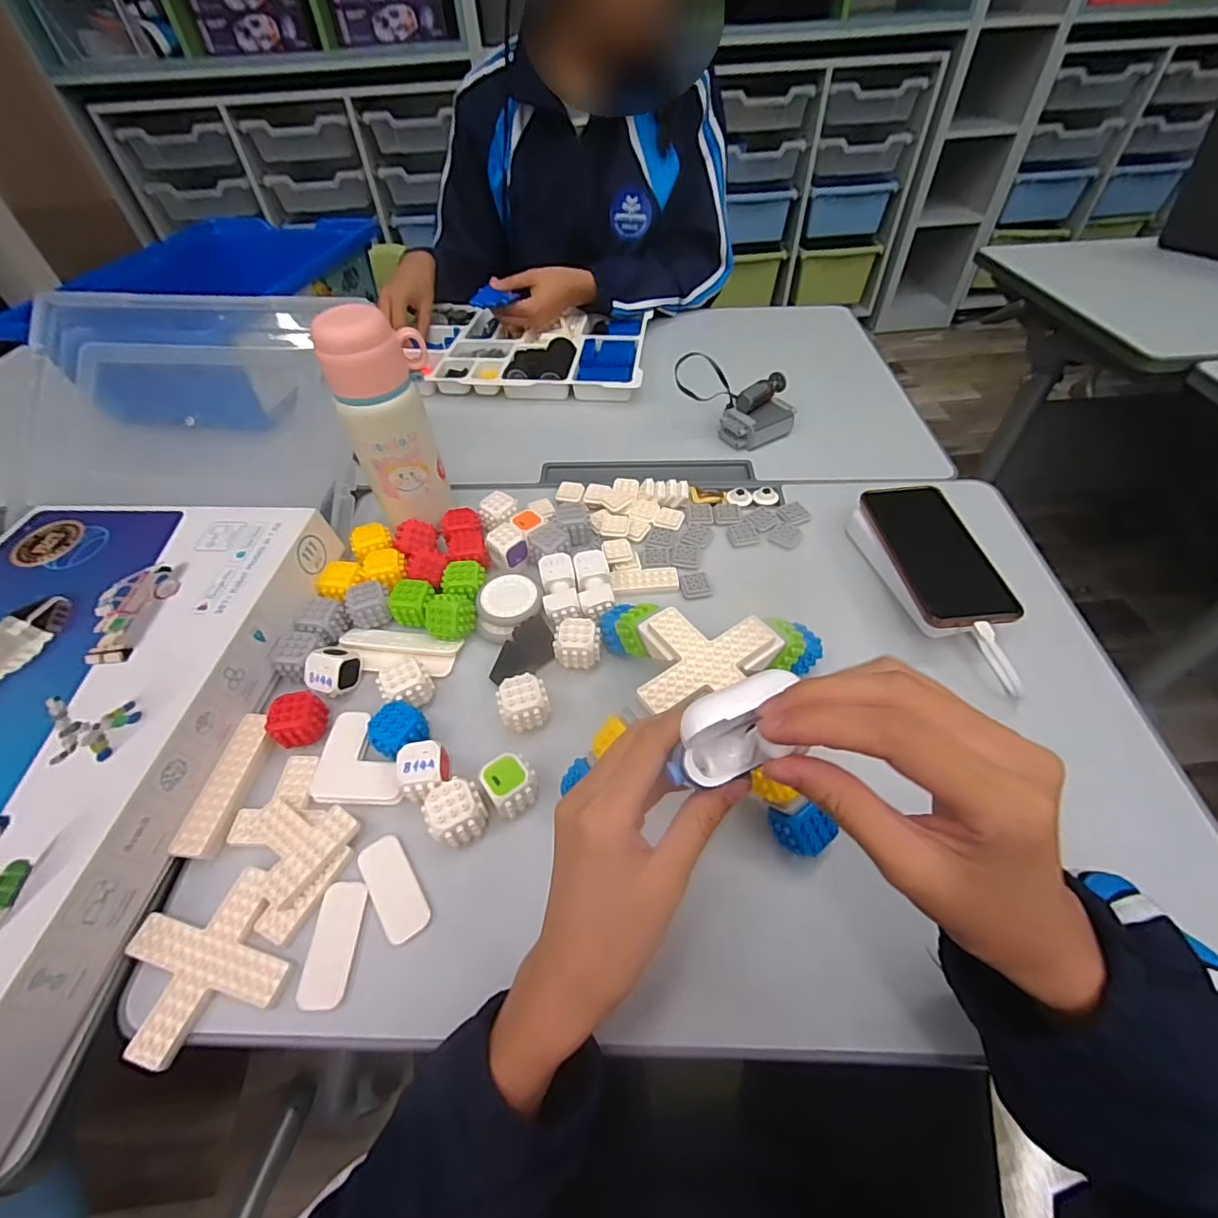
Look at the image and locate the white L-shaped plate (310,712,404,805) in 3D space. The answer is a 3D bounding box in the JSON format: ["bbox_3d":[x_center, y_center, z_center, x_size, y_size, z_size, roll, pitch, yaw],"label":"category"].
[{"bbox_3d":[-0.182,0.109,0.411,0.063,0.009,0.073,-5,50,-1],"label":"white L-shaped plate"}]

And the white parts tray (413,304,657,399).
[{"bbox_3d":[-0.115,-0.379,0.807,0.325,0.035,0.241,2,50,5],"label":"white parts tray"}]

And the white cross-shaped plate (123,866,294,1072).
[{"bbox_3d":[-0.239,0.209,0.330,0.078,0.007,0.078,-25,53,-17],"label":"white cross-shaped plate"}]

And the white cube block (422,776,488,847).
[{"bbox_3d":[-0.103,0.137,0.372,0.036,0.033,0.038,-25,53,-17],"label":"white cube block"}]

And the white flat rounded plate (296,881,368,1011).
[{"bbox_3d":[-0.168,0.203,0.338,0.028,0.004,0.066,-2,50,1],"label":"white flat rounded plate"}]

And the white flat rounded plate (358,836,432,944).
[{"bbox_3d":[-0.137,0.177,0.353,0.028,0.004,0.063,-30,55,-21],"label":"white flat rounded plate"}]

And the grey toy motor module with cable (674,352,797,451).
[{"bbox_3d":[0.157,-0.247,0.662,0.131,0.081,0.099,-17,51,-12],"label":"grey toy motor module with cable"}]

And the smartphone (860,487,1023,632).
[{"bbox_3d":[0.285,-0.053,0.485,0.077,0.014,0.160,-4,50,-1],"label":"smartphone"}]

